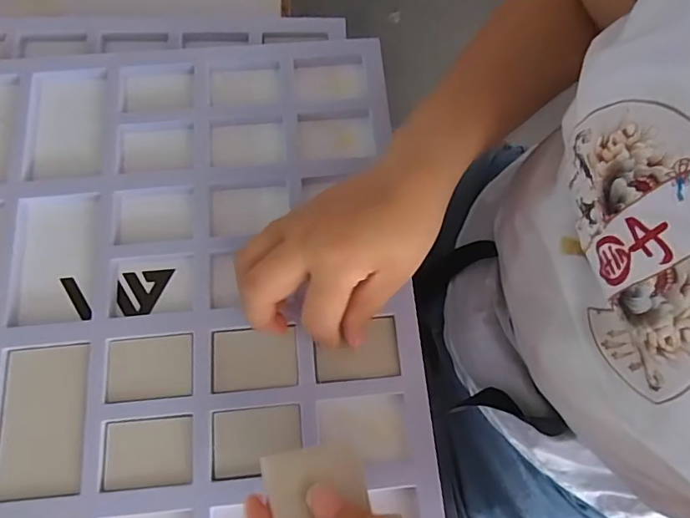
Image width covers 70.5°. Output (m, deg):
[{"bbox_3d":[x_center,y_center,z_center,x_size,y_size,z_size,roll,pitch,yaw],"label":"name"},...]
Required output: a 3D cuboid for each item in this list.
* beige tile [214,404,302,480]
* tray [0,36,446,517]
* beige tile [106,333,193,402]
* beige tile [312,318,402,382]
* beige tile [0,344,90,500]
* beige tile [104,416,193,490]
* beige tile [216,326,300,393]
[{"bbox_3d":[-0.053,0.110,0.295,0.052,0.005,0.037,-6,71,-3],"label":"beige tile"},{"bbox_3d":[-0.133,0.043,0.320,0.351,0.018,0.419,-5,71,-2],"label":"tray"},{"bbox_3d":[-0.123,0.068,0.308,0.053,0.004,0.037,-5,71,-2],"label":"beige tile"},{"bbox_3d":[0.007,0.058,0.315,0.052,0.004,0.036,-5,71,-2],"label":"beige tile"},{"bbox_3d":[-0.186,0.098,0.301,0.052,0.005,0.086,-5,71,-2],"label":"beige tile"},{"bbox_3d":[-0.118,0.116,0.292,0.051,0.004,0.036,-5,71,-2],"label":"beige tile"},{"bbox_3d":[-0.057,0.063,0.310,0.052,0.005,0.037,-5,71,-2],"label":"beige tile"}]

